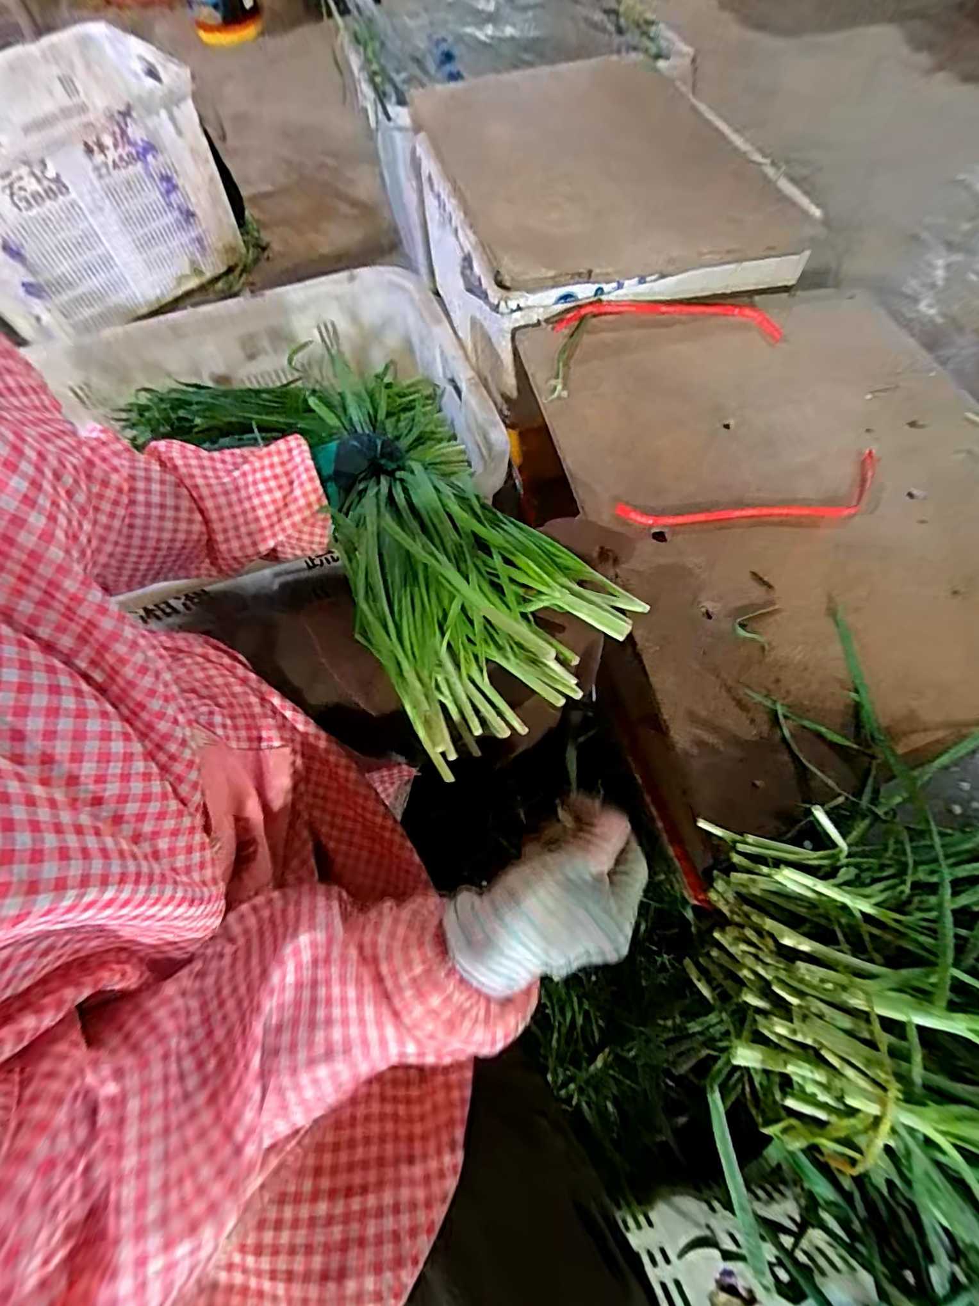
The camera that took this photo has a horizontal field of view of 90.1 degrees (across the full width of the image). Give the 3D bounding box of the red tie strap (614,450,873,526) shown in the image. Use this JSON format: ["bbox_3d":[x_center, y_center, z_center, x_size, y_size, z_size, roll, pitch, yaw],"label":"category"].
[{"bbox_3d":[0.292,-0.161,0.523,0.308,0.013,0.074,-13,66,-6],"label":"red tie strap"}]

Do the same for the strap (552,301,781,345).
[{"bbox_3d":[0.236,-0.452,0.658,0.292,0.009,0.070,2,65,1],"label":"strap"}]

